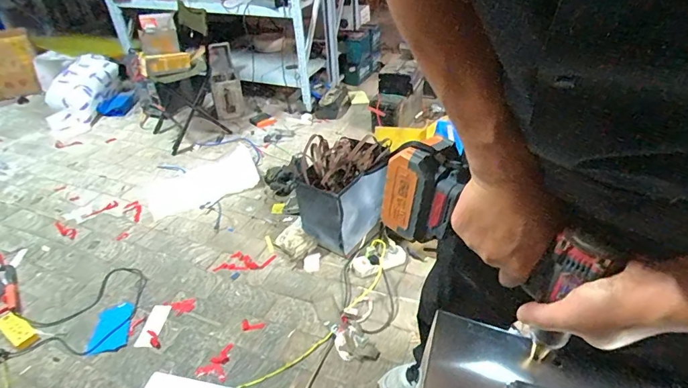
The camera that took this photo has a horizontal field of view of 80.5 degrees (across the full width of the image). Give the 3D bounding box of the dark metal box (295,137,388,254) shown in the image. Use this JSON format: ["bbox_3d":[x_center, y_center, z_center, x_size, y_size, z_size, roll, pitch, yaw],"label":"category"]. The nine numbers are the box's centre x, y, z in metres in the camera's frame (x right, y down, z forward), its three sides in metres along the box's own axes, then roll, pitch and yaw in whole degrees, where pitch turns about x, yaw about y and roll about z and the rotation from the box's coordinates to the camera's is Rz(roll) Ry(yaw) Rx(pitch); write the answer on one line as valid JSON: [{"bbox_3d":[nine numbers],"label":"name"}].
[{"bbox_3d":[-0.001,-0.006,1.549,0.223,0.333,0.360,21,47,30],"label":"dark metal box"}]

